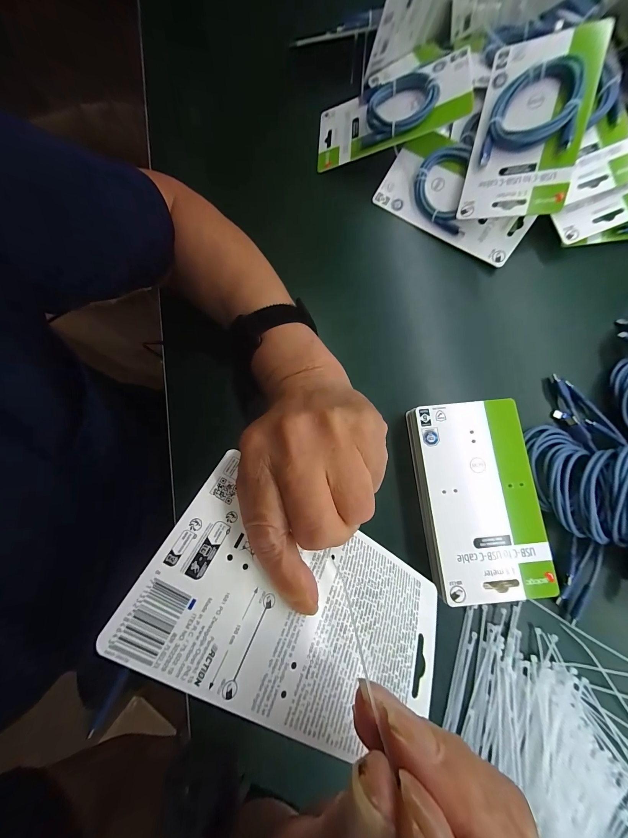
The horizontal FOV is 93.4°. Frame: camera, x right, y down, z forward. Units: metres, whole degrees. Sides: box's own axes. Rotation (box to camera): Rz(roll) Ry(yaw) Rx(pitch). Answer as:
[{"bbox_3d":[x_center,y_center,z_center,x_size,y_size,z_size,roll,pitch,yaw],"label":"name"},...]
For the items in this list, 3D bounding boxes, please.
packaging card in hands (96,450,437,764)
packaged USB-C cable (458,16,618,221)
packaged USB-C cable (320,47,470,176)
[{"bbox_3d":[0.002,0.102,0.158,0.174,0.007,0.096,37,54,-14],"label":"packaging card in hands"},{"bbox_3d":[0.223,-0.306,0.309,0.099,0.017,0.170,16,99,30],"label":"packaged USB-C cable"},{"bbox_3d":[0.089,-0.363,0.358,0.177,0.028,0.096,4,78,26],"label":"packaged USB-C cable"}]

